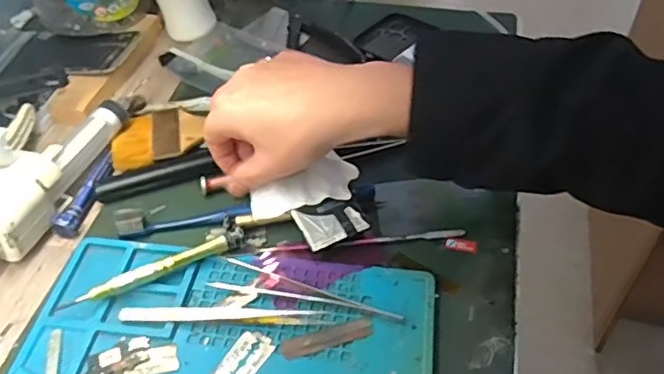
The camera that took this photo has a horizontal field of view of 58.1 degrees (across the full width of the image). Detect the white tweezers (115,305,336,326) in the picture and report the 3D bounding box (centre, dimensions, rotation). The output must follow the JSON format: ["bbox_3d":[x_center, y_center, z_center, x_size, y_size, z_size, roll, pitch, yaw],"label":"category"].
[{"bbox_3d":[-0.069,0.080,0.372,0.124,0.004,0.013,-1,47,1],"label":"white tweezers"}]

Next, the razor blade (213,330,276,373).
[{"bbox_3d":[-0.053,0.104,0.353,0.023,0.004,0.042,24,52,23],"label":"razor blade"}]

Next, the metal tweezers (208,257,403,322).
[{"bbox_3d":[-0.017,0.068,0.379,0.123,0.006,0.022,15,51,14],"label":"metal tweezers"}]

